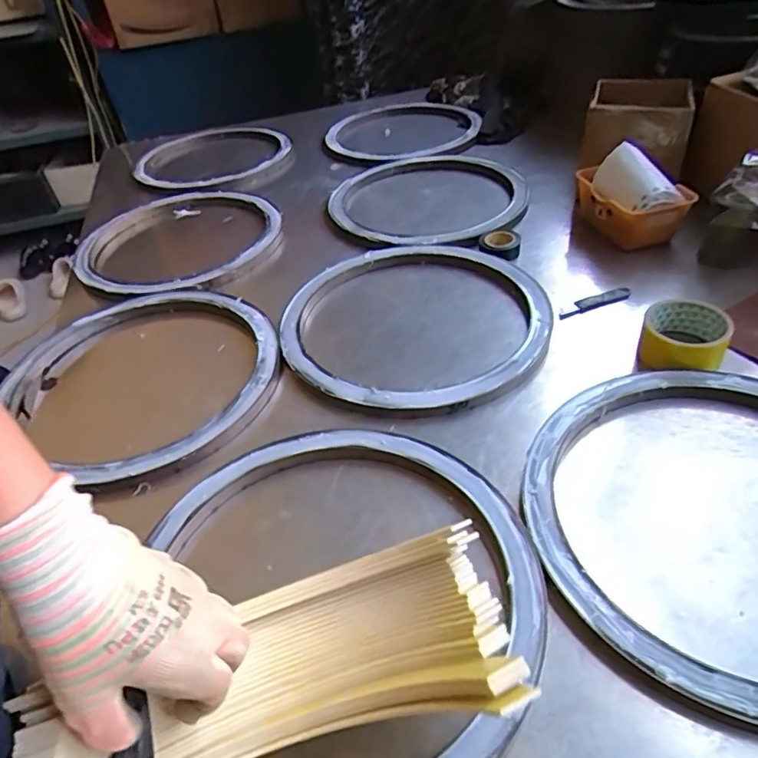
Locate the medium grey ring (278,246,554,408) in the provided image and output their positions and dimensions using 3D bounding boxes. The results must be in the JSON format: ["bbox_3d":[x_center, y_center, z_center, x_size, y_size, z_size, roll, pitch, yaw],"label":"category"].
[{"bbox_3d":[0.040,-0.079,0.728,0.336,0.018,0.319,-4,42,3],"label":"medium grey ring"}]

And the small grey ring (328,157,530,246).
[{"bbox_3d":[0.078,-0.309,0.974,0.342,0.026,0.319,-4,42,3],"label":"small grey ring"}]

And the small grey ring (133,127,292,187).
[{"bbox_3d":[-0.350,-0.474,1.208,0.323,0.017,0.303,-4,42,3],"label":"small grey ring"}]

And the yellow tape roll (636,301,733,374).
[{"bbox_3d":[0.332,-0.045,0.628,0.080,0.043,0.088,-4,42,3],"label":"yellow tape roll"}]

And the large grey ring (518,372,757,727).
[{"bbox_3d":[0.294,0.111,0.479,0.330,0.023,0.328,-4,42,3],"label":"large grey ring"}]

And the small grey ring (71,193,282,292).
[{"bbox_3d":[-0.326,-0.235,0.944,0.307,0.025,0.310,-4,42,3],"label":"small grey ring"}]

